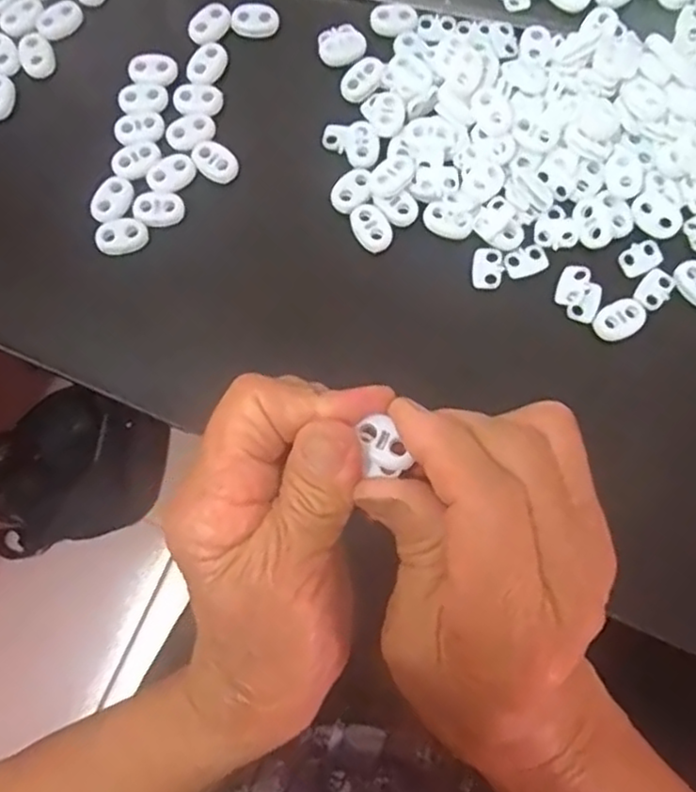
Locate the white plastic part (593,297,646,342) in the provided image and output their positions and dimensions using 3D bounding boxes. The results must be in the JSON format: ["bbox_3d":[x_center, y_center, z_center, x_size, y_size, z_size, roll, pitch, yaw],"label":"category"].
[{"bbox_3d":[0.116,-0.032,0.293,0.022,0.004,0.014,-28,79,-6],"label":"white plastic part"}]

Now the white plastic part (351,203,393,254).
[{"bbox_3d":[0.010,-0.074,0.304,0.016,0.004,0.022,-32,79,-7],"label":"white plastic part"}]

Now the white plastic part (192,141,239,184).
[{"bbox_3d":[-0.060,-0.106,0.311,0.022,0.006,0.015,40,80,8],"label":"white plastic part"}]

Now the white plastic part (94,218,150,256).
[{"bbox_3d":[-0.100,-0.071,0.304,0.022,0.008,0.014,-18,78,-4],"label":"white plastic part"}]

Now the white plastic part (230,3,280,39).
[{"bbox_3d":[-0.044,-0.179,0.327,0.022,0.010,0.010,-3,77,-1],"label":"white plastic part"}]

